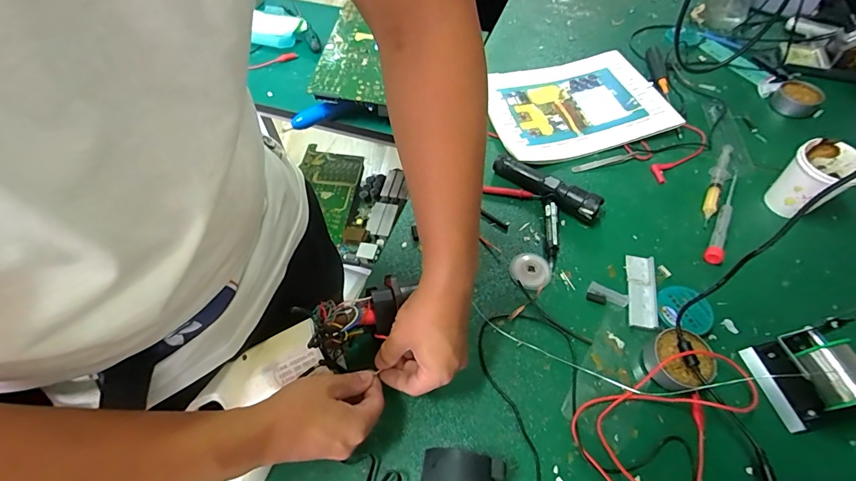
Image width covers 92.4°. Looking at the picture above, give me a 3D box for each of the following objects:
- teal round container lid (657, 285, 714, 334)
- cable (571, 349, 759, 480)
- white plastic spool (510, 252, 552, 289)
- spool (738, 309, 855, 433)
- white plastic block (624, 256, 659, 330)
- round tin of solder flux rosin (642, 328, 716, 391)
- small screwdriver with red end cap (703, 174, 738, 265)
[{"bbox_3d":[0.299,0.079,0.479,0.054,0.012,0.050,9,57,9],"label":"teal round container lid"},{"bbox_3d":[0.239,0.172,0.398,0.168,0.066,0.175,18,59,15],"label":"cable"},{"bbox_3d":[0.134,0.037,0.537,0.050,0.012,0.055,-2,56,2],"label":"white plastic spool"},{"bbox_3d":[0.390,0.121,0.396,0.078,0.112,0.088,-13,56,-6],"label":"spool"},{"bbox_3d":[0.261,0.062,0.504,0.033,0.012,0.093,9,57,9],"label":"white plastic block"},{"bbox_3d":[0.273,0.130,0.445,0.060,0.036,0.057,-2,56,2],"label":"round tin of solder flux rosin"},{"bbox_3d":[0.401,-0.033,0.557,0.019,0.017,0.156,25,61,19],"label":"small screwdriver with red end cap"}]

